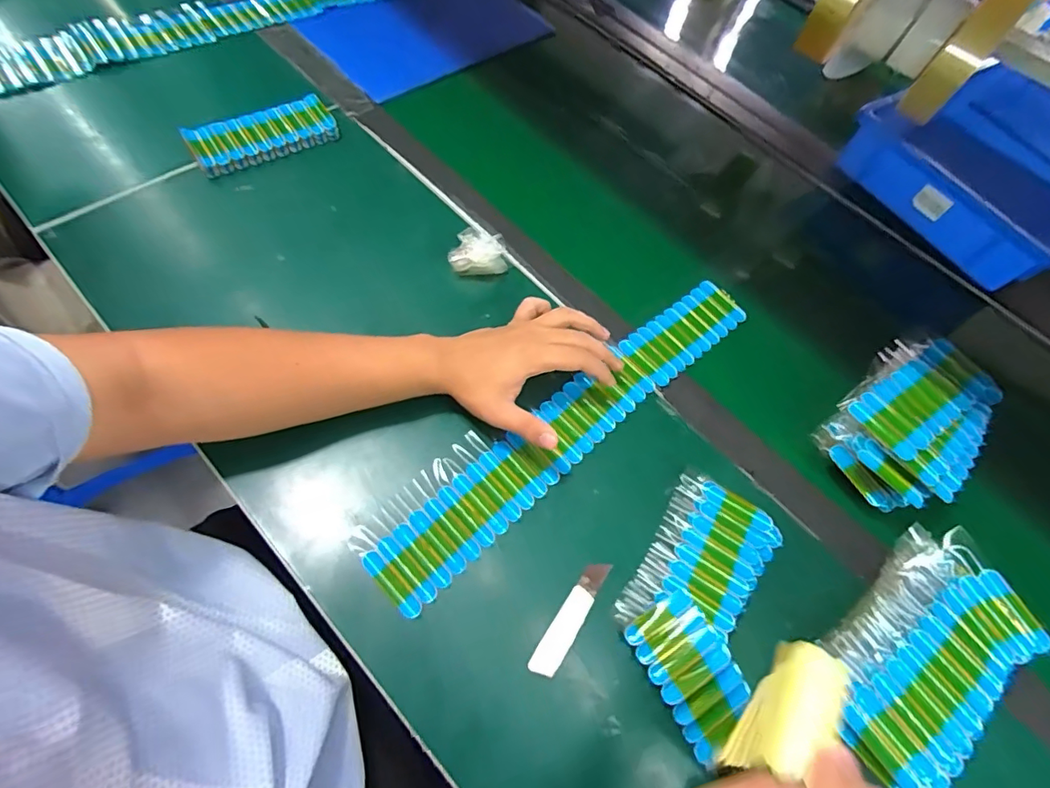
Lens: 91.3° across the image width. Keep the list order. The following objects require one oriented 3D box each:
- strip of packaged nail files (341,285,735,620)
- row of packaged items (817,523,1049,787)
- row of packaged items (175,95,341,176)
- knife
[{"bbox_3d":[0.054,0.018,0.491,0.458,0.014,0.081,-36,67,-23],"label":"strip of packaged nail files"},{"bbox_3d":[0.285,0.186,0.367,0.170,0.023,0.101,-35,73,-23],"label":"row of packaged items"},{"bbox_3d":[-0.294,-0.291,0.582,0.153,0.034,0.061,-33,66,-20],"label":"row of packaged items"},{"bbox_3d":[0.037,0.175,0.405,0.021,0.004,0.097,34,63,9],"label":"knife"}]

